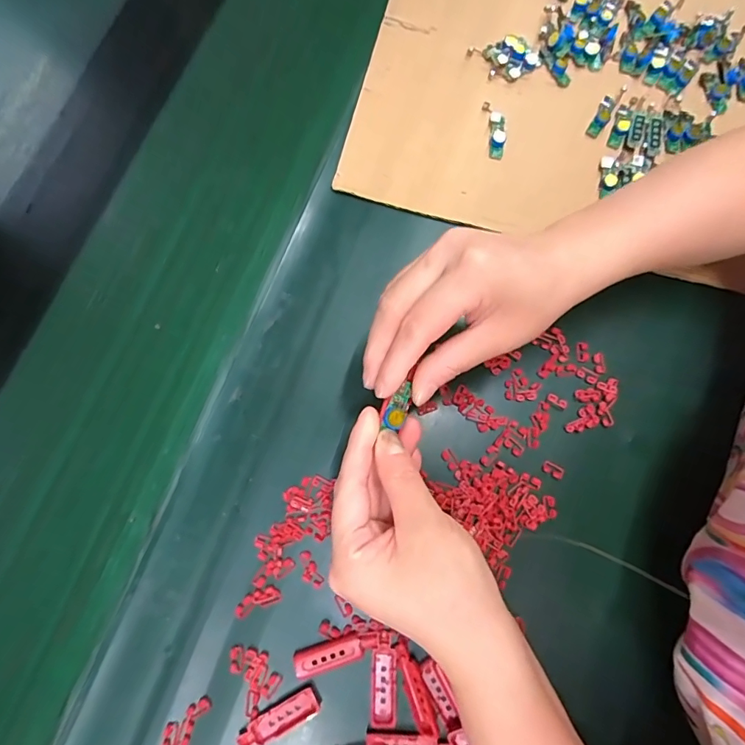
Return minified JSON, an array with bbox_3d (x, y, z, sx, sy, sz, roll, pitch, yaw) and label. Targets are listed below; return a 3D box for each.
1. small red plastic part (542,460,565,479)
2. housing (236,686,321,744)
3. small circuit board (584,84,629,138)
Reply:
[{"bbox_3d":[0.130,0.069,0.326,0.015,0.004,0.009,26,80,5],"label":"small red plastic part"},{"bbox_3d":[-0.059,0.221,0.290,0.053,0.006,0.016,-28,80,-5],"label":"housing"},{"bbox_3d":[0.197,-0.222,0.383,0.014,0.006,0.055,30,80,6],"label":"small circuit board"}]

